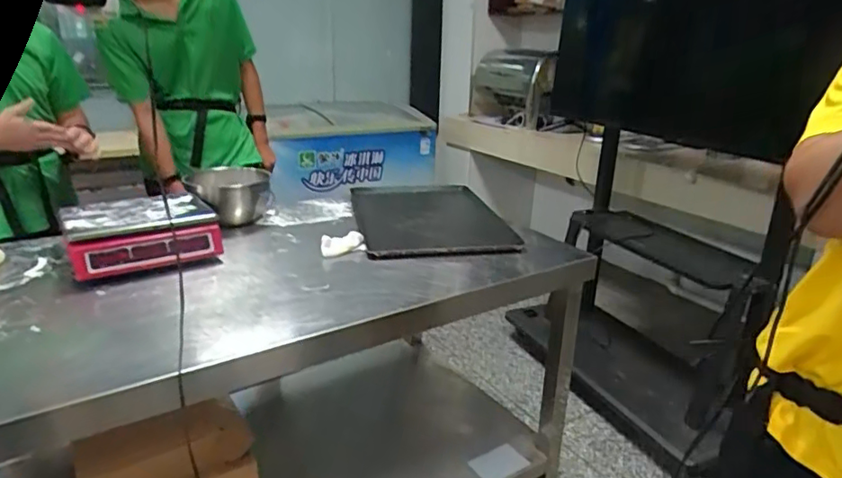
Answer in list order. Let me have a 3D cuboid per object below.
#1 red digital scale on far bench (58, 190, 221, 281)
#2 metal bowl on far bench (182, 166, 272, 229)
[{"bbox_3d":[-0.648,-0.009,1.301,0.298,0.103,0.271,-13,24,-35],"label":"red digital scale on far bench"},{"bbox_3d":[-0.544,-0.122,1.599,0.228,0.128,0.231,1,20,0],"label":"metal bowl on far bench"}]

